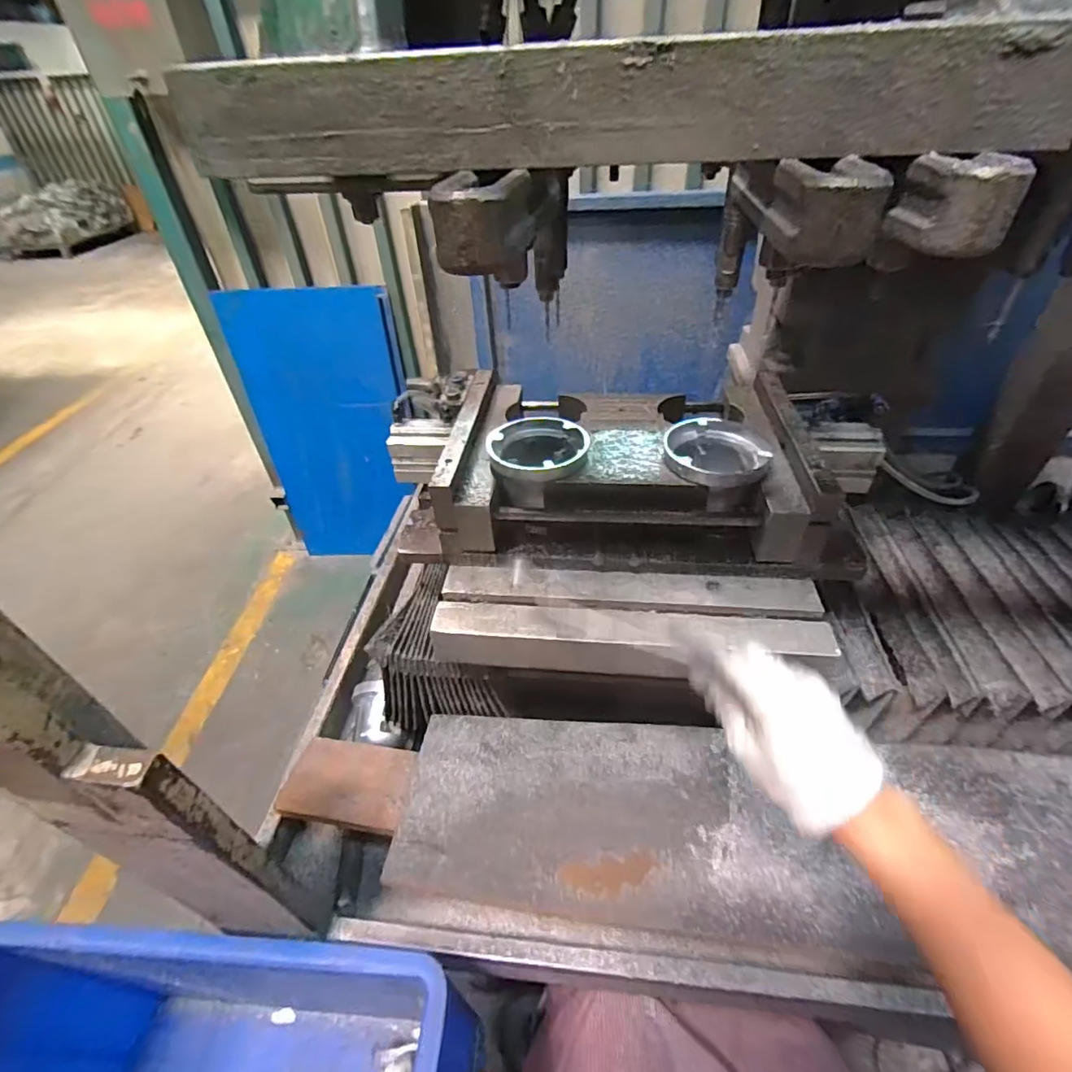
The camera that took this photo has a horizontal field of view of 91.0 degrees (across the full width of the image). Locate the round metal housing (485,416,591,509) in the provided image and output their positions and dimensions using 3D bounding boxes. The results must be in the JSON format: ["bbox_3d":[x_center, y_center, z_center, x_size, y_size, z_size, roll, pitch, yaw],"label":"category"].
[{"bbox_3d":[0.003,-0.073,0.516,0.096,0.049,0.082,4,43,7],"label":"round metal housing"}]

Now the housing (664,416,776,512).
[{"bbox_3d":[0.169,-0.065,0.502,0.094,0.055,0.088,-1,42,1],"label":"housing"}]

